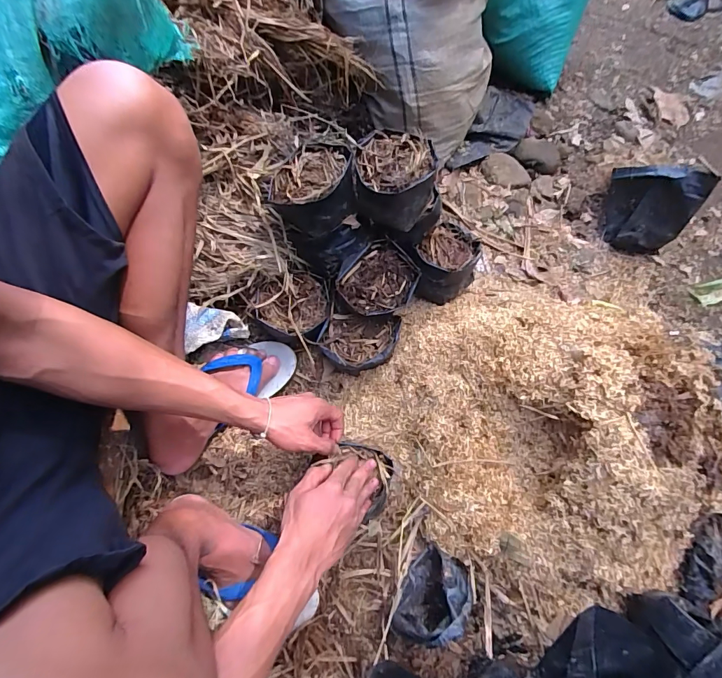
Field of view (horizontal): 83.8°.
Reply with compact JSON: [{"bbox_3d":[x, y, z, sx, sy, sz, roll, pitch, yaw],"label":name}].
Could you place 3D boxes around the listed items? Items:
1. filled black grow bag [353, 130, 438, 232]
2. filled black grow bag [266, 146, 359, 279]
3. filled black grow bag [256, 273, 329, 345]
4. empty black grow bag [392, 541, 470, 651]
[{"bbox_3d":[0.049,-0.227,0.605,0.118,0.098,0.114,13,67,6],"label":"filled black grow bag"},{"bbox_3d":[-0.069,-0.195,0.634,0.127,0.143,0.137,-7,67,-2],"label":"filled black grow bag"},{"bbox_3d":[-0.114,-0.044,0.676,0.119,0.091,0.109,2,67,2],"label":"filled black grow bag"},{"bbox_3d":[0.091,0.327,0.511,0.073,0.110,0.109,22,69,10],"label":"empty black grow bag"}]

